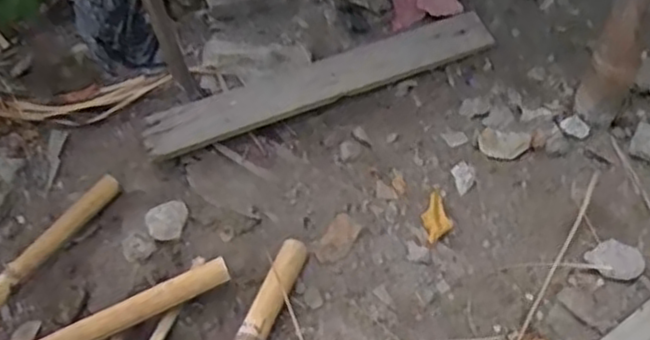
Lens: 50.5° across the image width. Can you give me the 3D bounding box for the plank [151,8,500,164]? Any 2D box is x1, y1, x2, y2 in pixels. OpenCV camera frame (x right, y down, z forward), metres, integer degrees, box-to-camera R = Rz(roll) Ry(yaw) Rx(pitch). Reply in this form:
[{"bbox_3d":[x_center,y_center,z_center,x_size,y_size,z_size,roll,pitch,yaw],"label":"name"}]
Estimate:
[{"bbox_3d":[-0.009,-0.146,1.129,0.574,0.021,0.091,-18,64,-6],"label":"plank"}]

